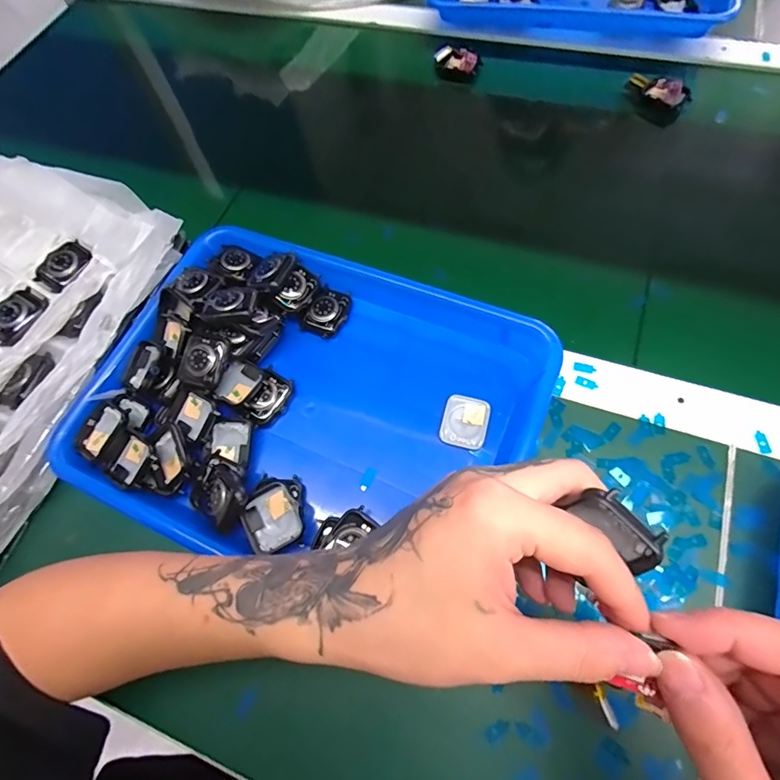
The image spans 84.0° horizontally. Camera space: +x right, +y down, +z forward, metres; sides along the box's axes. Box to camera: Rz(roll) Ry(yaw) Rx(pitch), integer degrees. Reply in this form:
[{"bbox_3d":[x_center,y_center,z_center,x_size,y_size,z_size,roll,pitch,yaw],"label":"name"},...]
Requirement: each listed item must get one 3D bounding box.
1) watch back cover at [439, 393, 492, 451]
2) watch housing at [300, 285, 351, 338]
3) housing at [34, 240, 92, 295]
[{"bbox_3d":[0.057,0.024,0.328,0.033,0.006,0.040,15,69,12],"label":"watch back cover"},{"bbox_3d":[-0.053,-0.067,0.373,0.031,0.015,0.045,30,73,17],"label":"watch housing"},{"bbox_3d":[-0.276,-0.104,0.370,0.042,0.012,0.046,26,72,16],"label":"housing"}]

